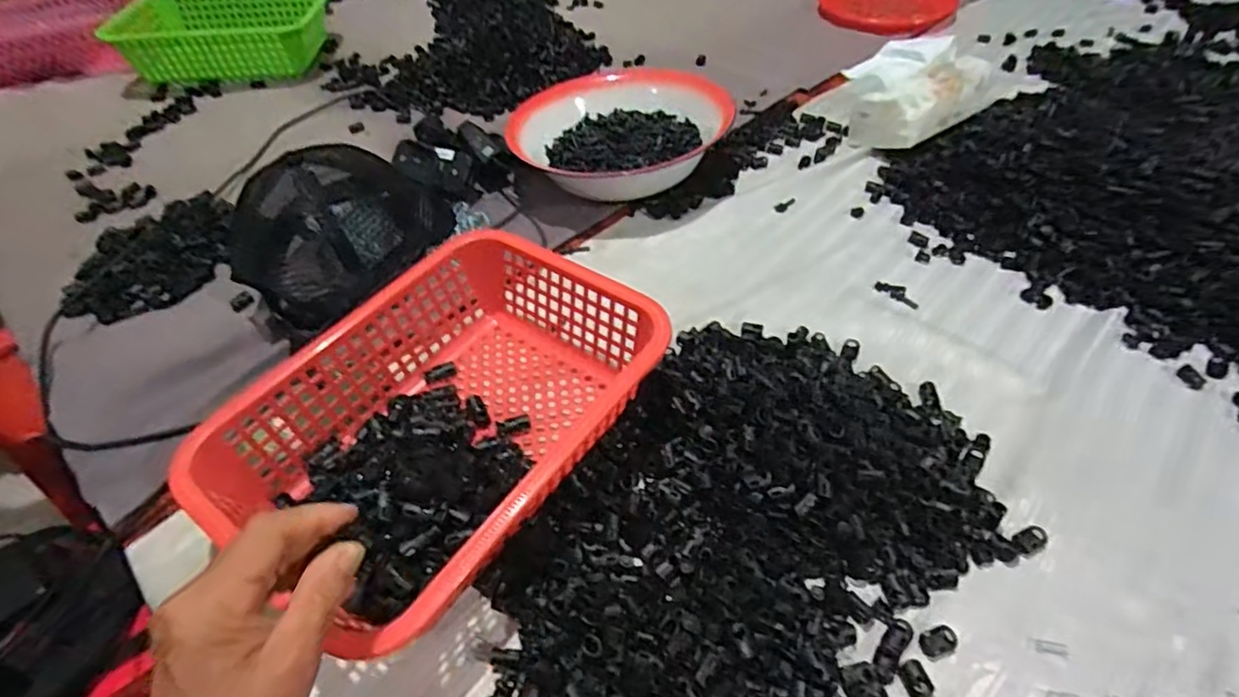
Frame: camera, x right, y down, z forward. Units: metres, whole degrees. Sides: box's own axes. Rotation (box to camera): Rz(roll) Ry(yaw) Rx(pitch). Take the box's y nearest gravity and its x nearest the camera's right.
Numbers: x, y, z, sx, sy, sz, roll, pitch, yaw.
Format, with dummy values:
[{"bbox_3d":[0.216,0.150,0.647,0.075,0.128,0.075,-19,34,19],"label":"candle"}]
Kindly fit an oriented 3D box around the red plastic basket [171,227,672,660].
[{"bbox_3d":[-0.122,0.052,0.457,0.212,0.084,0.289,27,55,24],"label":"red plastic basket"}]

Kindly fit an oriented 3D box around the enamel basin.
[{"bbox_3d":[0.004,-0.261,0.749,0.249,0.074,0.193,5,49,6],"label":"enamel basin"}]

